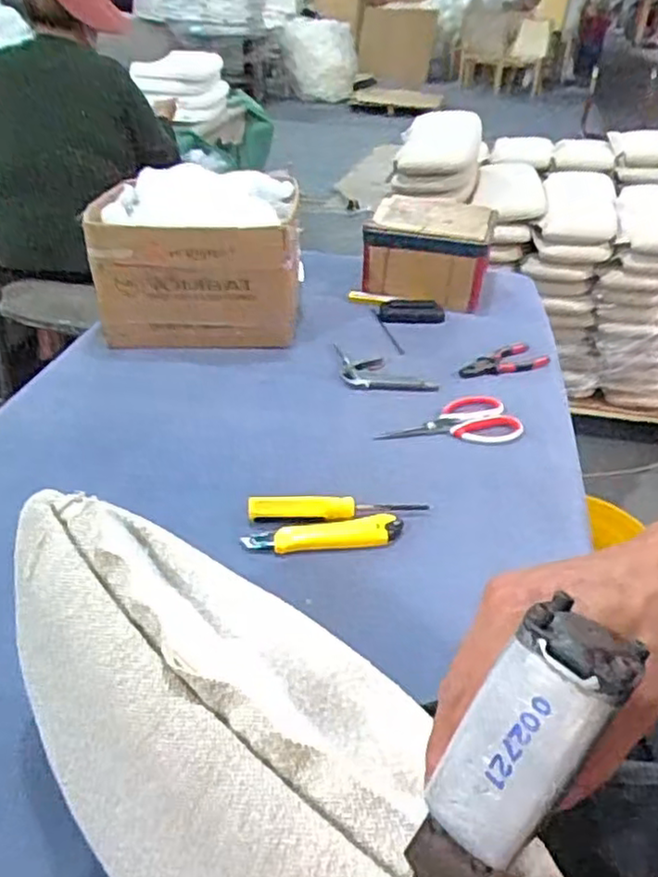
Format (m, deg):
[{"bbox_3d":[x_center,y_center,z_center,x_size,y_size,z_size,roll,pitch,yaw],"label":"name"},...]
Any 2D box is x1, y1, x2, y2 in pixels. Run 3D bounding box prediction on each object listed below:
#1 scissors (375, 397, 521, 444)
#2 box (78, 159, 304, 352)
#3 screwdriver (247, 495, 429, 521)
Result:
[{"bbox_3d":[0.154,-0.021,0.910,0.183,0.007,0.098,-8,35,-14],"label":"scissors"},{"bbox_3d":[-0.198,-0.275,1.079,0.297,0.220,0.185,3,33,2],"label":"box"},{"bbox_3d":[0.011,0.074,0.748,0.191,0.024,0.020,-2,34,-6],"label":"screwdriver"}]

